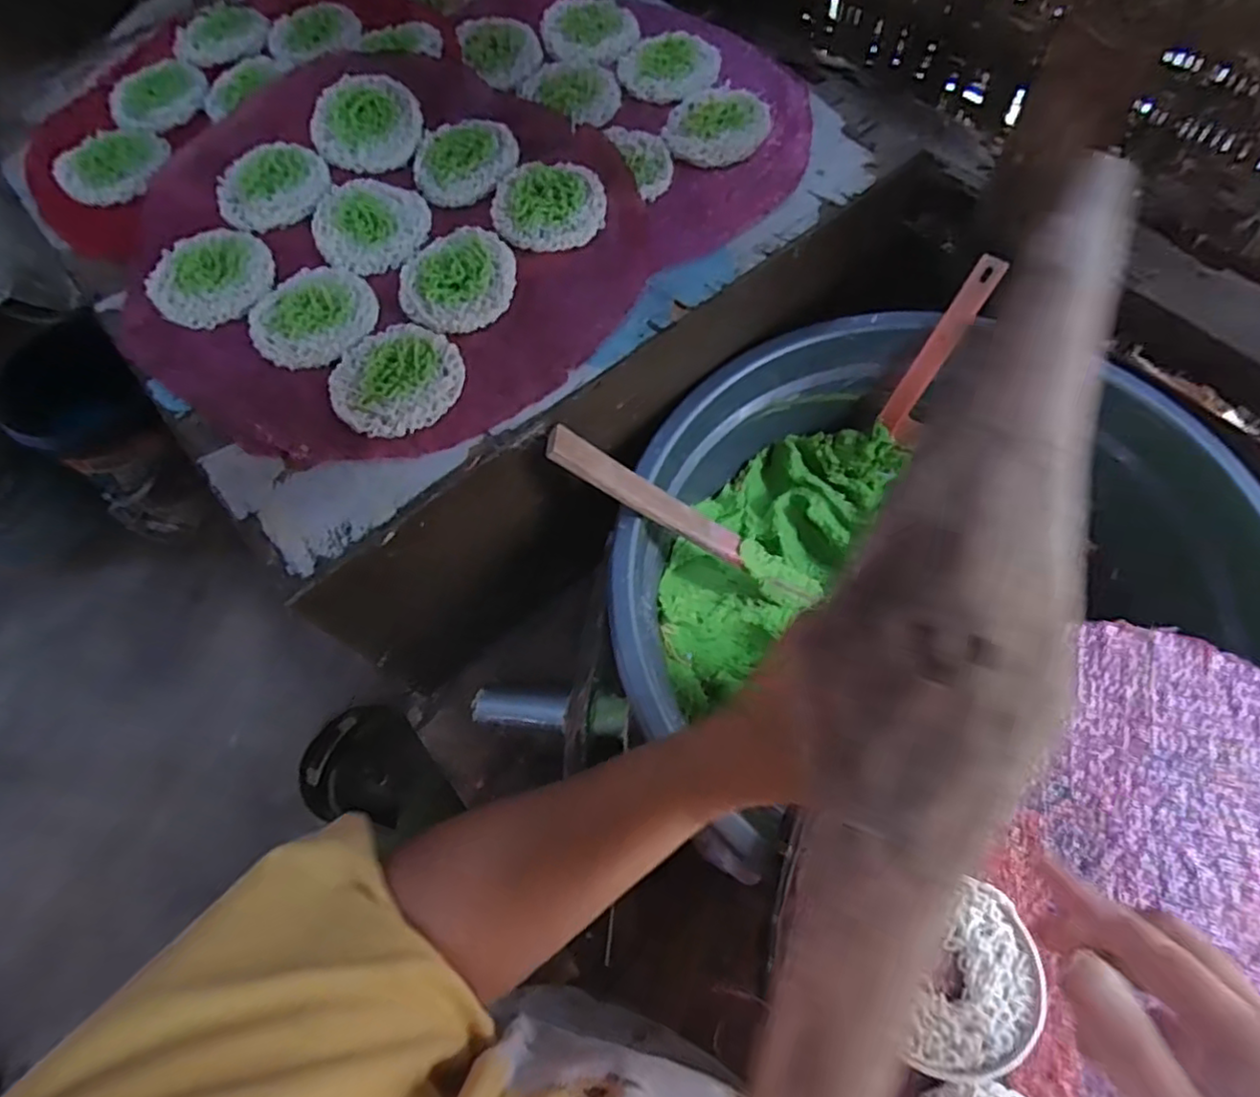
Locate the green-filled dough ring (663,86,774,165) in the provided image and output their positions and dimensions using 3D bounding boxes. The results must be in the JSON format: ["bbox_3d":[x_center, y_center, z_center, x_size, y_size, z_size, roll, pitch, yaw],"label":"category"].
[{"bbox_3d":[0.065,-0.314,0.495,0.074,0.013,0.074,-1,65,3],"label":"green-filled dough ring"}]

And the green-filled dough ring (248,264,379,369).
[{"bbox_3d":[-0.206,-0.151,0.433,0.077,0.008,0.081,-1,65,3],"label":"green-filled dough ring"}]

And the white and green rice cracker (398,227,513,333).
[{"bbox_3d":[-0.113,-0.178,0.438,0.073,0.012,0.081,-9,65,-1],"label":"white and green rice cracker"}]

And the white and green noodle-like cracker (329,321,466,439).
[{"bbox_3d":[-0.142,-0.106,0.408,0.077,0.010,0.079,-1,65,3],"label":"white and green noodle-like cracker"}]

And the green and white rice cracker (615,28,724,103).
[{"bbox_3d":[0.031,-0.384,0.530,0.077,0.013,0.068,12,66,9],"label":"green and white rice cracker"}]

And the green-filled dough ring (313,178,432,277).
[{"bbox_3d":[-0.180,-0.227,0.466,0.074,0.011,0.081,-4,65,1],"label":"green-filled dough ring"}]

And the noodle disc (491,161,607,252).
[{"bbox_3d":[-0.055,-0.236,0.458,0.074,0.012,0.076,-1,65,3],"label":"noodle disc"}]

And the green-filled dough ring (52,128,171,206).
[{"bbox_3d":[-0.391,-0.294,0.506,0.074,0.012,0.093,-20,65,-6],"label":"green-filled dough ring"}]

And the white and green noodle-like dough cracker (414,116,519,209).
[{"bbox_3d":[-0.119,-0.285,0.483,0.073,0.008,0.081,-18,65,-5],"label":"white and green noodle-like dough cracker"}]

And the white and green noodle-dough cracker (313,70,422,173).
[{"bbox_3d":[-0.195,-0.316,0.495,0.075,0.006,0.081,-5,82,-8],"label":"white and green noodle-dough cracker"}]

